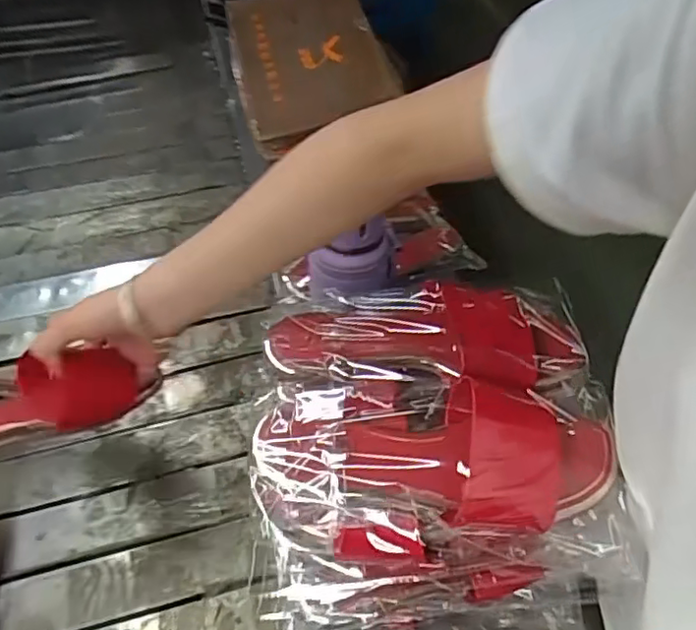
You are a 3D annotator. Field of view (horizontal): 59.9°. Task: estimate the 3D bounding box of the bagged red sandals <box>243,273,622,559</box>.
[{"bbox_3d":[0.059,0.057,0.419,0.234,0.058,0.184,-2,50,-3],"label":"bagged red sandals"}]

